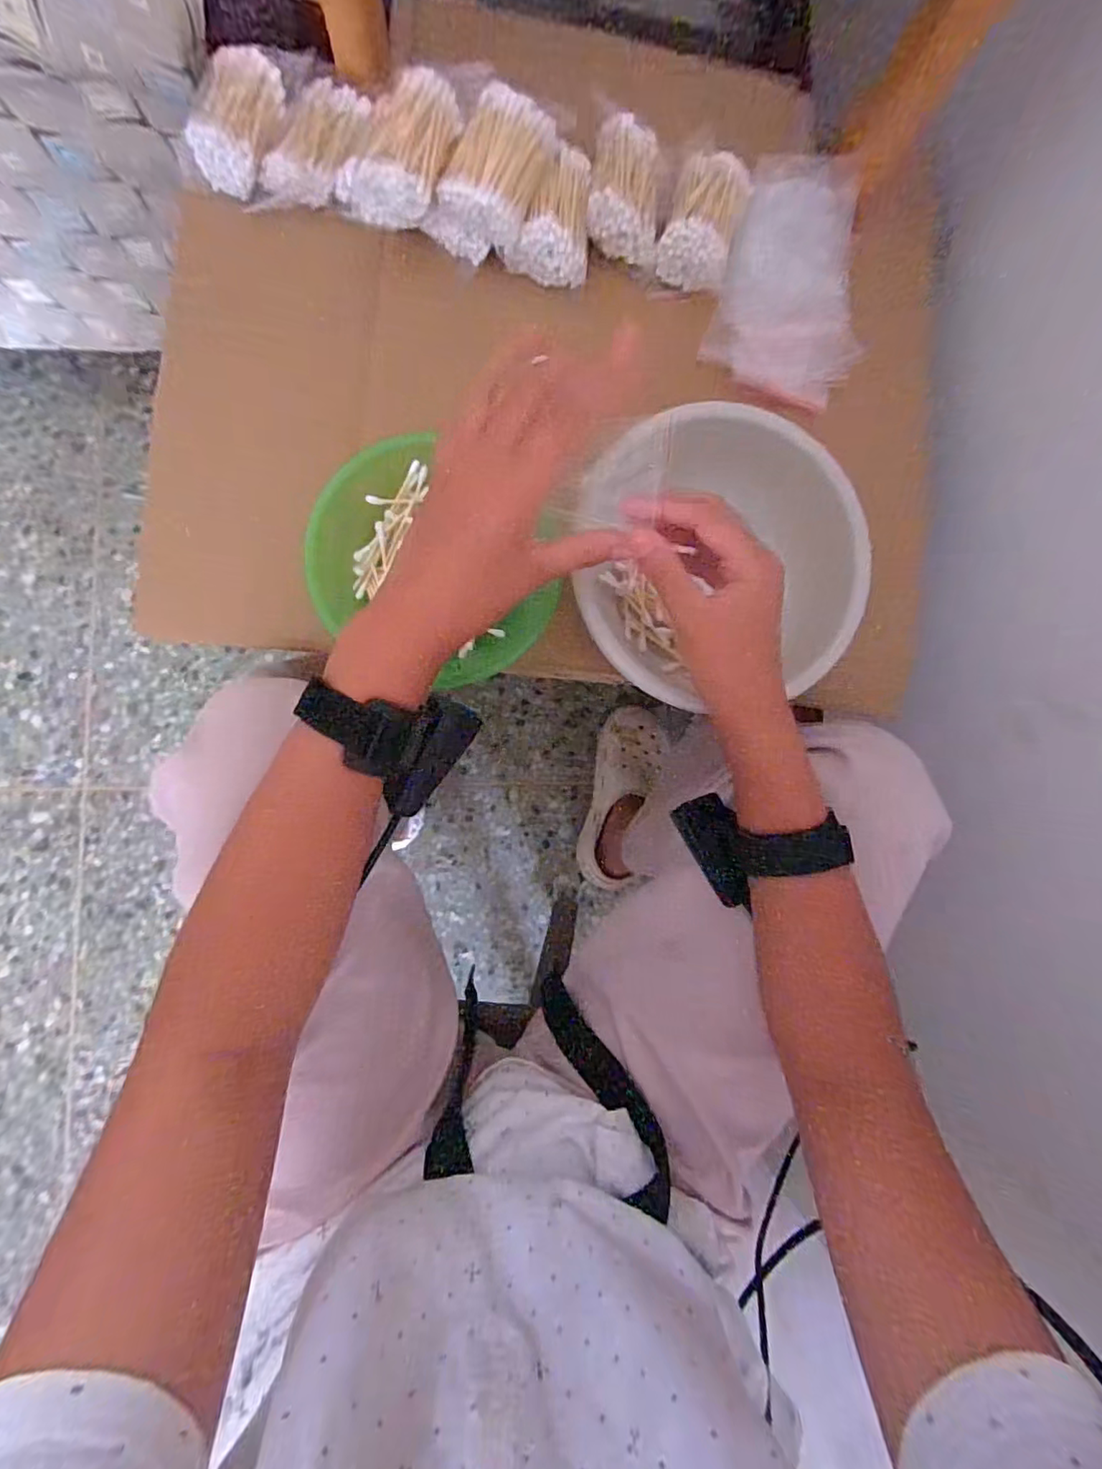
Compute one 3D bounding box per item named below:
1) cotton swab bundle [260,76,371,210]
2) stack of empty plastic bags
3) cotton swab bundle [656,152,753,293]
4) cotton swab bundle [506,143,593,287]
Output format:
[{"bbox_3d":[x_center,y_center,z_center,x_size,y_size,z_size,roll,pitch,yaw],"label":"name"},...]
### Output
[{"bbox_3d":[-0.163,-0.412,0.395,0.045,0.028,0.079,27,85,-4],"label":"cotton swab bundle"},{"bbox_3d":[0.189,-0.354,0.438,0.110,0.028,0.187,15,86,-5],"label":"stack of empty plastic bags"},{"bbox_3d":[0.111,-0.373,0.415,0.053,0.039,0.080,20,85,-5],"label":"cotton swab bundle"},{"bbox_3d":[0.004,-0.367,0.406,0.056,0.035,0.077,13,86,-6],"label":"cotton swab bundle"}]

